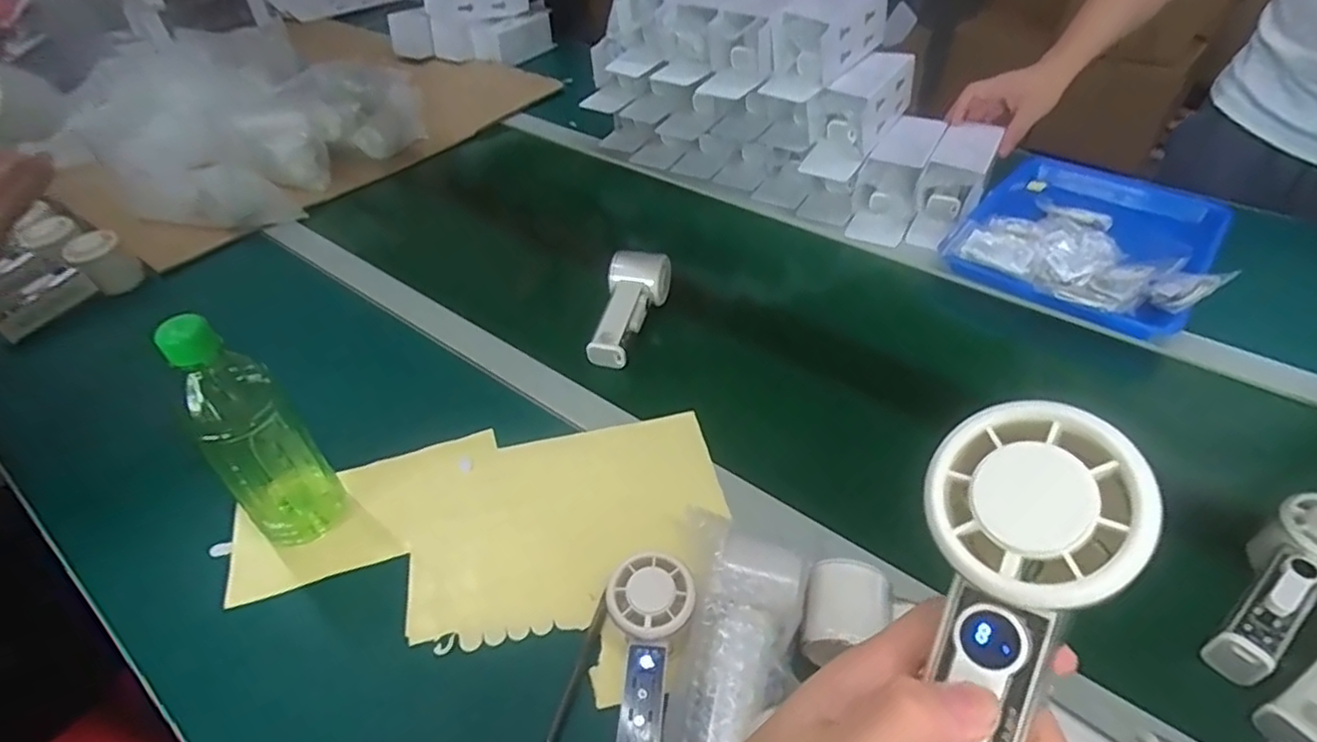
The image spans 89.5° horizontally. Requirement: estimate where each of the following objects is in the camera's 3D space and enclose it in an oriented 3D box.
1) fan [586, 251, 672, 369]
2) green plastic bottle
[{"bbox_3d":[-0.037,-0.070,0.716,0.064,0.046,0.155,13,57,14],"label":"fan"},{"bbox_3d":[-0.294,0.047,0.486,0.065,0.204,0.061,-34,52,-31],"label":"green plastic bottle"}]

